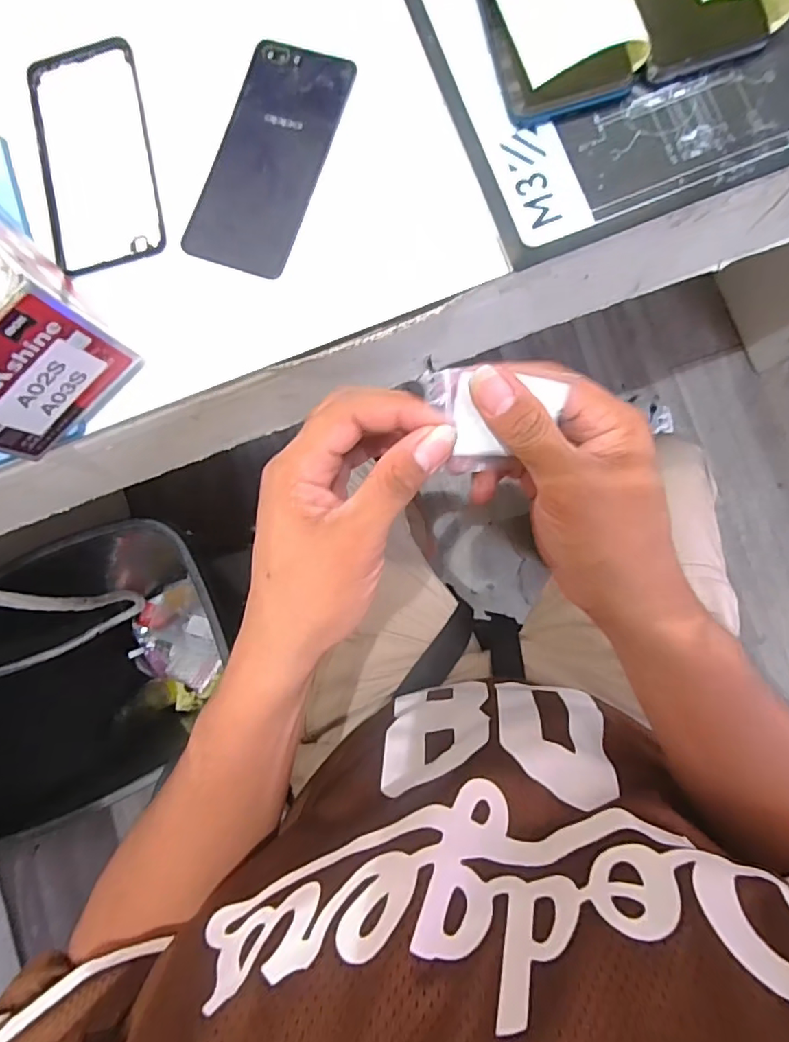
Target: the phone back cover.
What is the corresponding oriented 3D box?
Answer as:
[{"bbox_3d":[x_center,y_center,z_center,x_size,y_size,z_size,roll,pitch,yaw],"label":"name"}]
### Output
[{"bbox_3d":[-0.080,-0.233,0.344,0.071,0.005,0.146,19,88,6],"label":"phone back cover"}]

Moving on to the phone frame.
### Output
[{"bbox_3d":[-0.201,-0.247,0.360,0.076,0.006,0.163,-12,85,4],"label":"phone frame"}]

